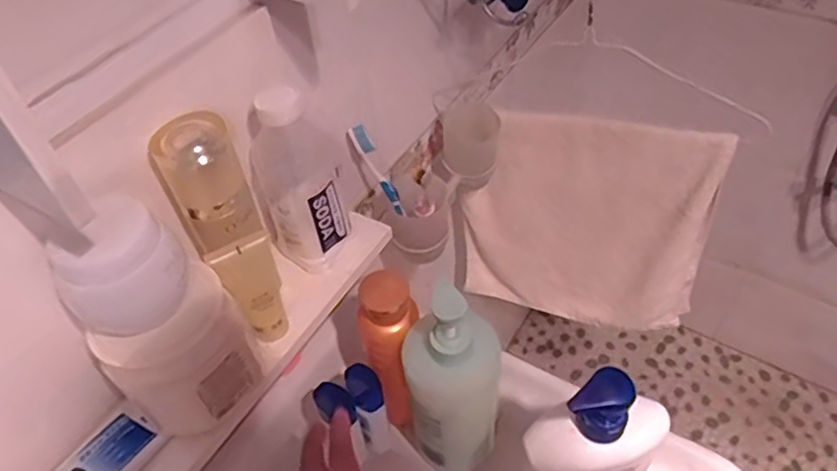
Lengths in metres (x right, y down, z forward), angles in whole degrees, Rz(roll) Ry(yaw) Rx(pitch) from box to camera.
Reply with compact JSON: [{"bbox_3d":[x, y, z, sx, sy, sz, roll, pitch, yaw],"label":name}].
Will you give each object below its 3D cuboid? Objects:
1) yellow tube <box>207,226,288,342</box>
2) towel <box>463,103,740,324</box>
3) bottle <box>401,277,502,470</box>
[{"bbox_3d":[-0.122,0.042,0.478,0.042,0.097,0.023,-26,51,-17],"label":"yellow tube"},{"bbox_3d":[0.211,-0.013,0.847,0.309,0.352,0.039,15,51,17],"label":"towel"},{"bbox_3d":[0.030,0.142,0.594,0.084,0.247,0.062,8,49,12],"label":"bottle"}]

